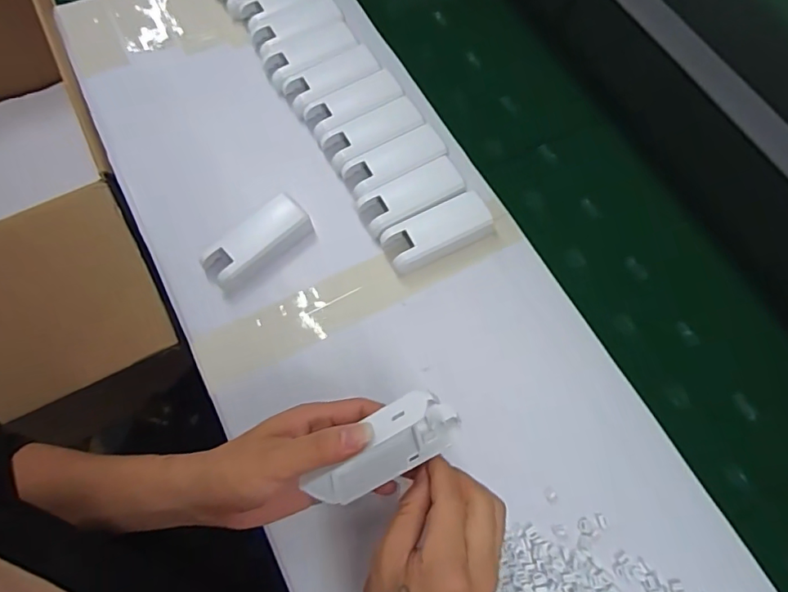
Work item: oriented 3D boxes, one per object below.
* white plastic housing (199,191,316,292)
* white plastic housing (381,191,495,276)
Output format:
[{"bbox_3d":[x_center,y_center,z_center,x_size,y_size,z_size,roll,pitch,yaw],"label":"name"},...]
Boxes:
[{"bbox_3d":[-0.135,-0.054,0.501,0.108,0.024,0.047,-40,75,-13],"label":"white plastic housing"},{"bbox_3d":[0.043,-0.061,0.501,0.105,0.029,0.044,-25,72,-9],"label":"white plastic housing"}]

